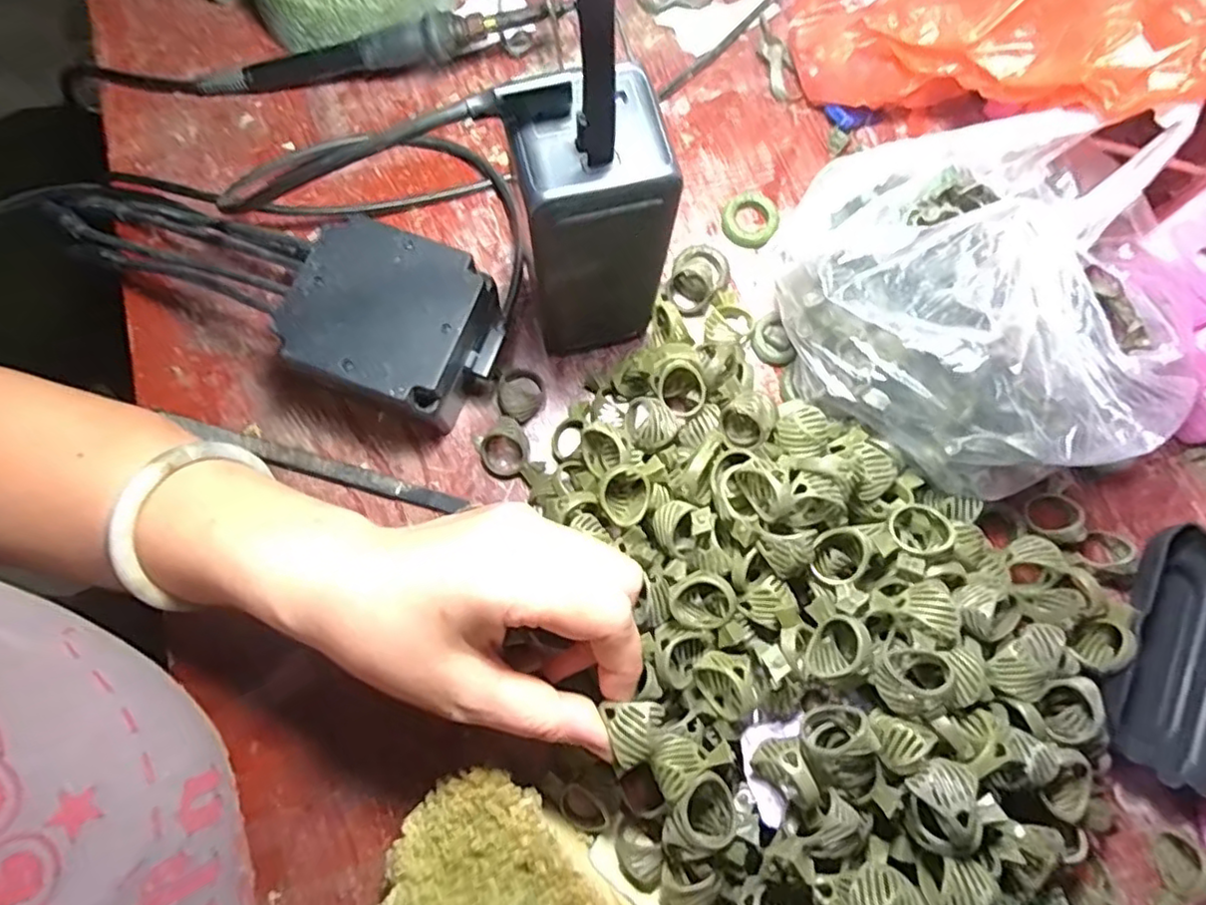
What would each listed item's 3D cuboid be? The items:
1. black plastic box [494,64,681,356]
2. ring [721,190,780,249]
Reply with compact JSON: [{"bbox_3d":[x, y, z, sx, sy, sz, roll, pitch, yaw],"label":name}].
[{"bbox_3d":[-0.006,-0.089,0.272,0.054,0.142,0.047,-14,77,-4],"label":"black plastic box"},{"bbox_3d":[0.081,-0.127,0.353,0.030,0.011,0.030,0,77,0],"label":"ring"}]

